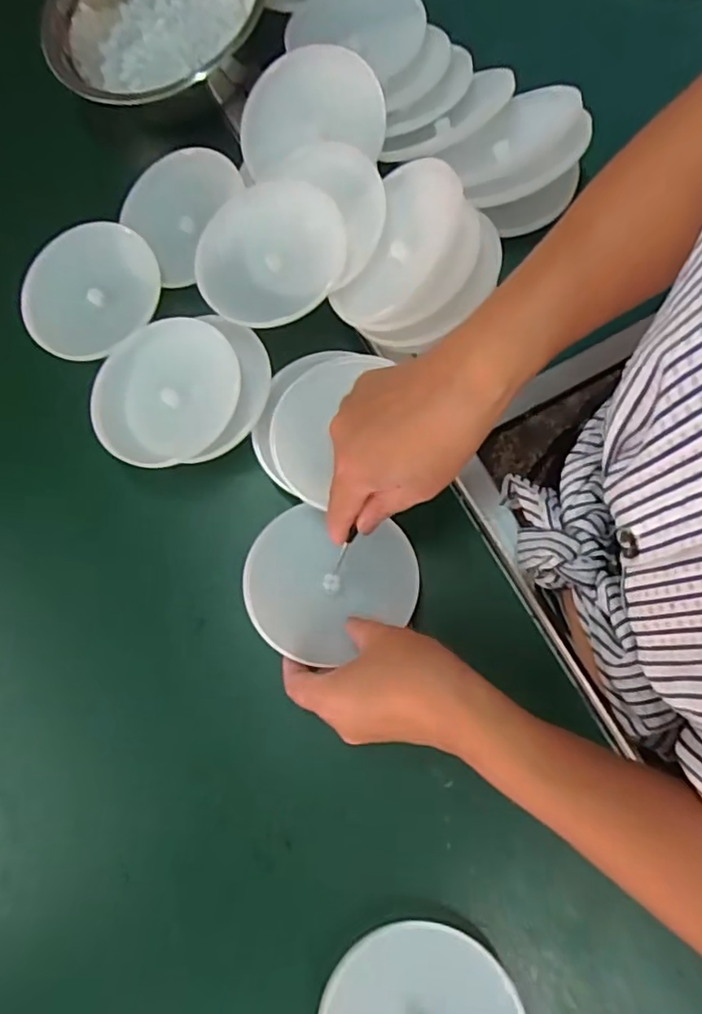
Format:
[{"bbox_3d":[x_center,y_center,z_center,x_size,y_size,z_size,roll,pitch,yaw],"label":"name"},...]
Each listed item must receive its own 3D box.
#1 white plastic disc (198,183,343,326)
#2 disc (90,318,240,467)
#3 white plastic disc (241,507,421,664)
[{"bbox_3d":[-0.059,-0.183,0.436,0.101,0.014,0.111,-1,84,6],"label":"white plastic disc"},{"bbox_3d":[-0.132,-0.083,0.427,0.095,0.014,0.107,25,76,11],"label":"disc"},{"bbox_3d":[-0.011,0.053,0.407,0.115,0.012,0.099,9,66,-13],"label":"white plastic disc"}]

